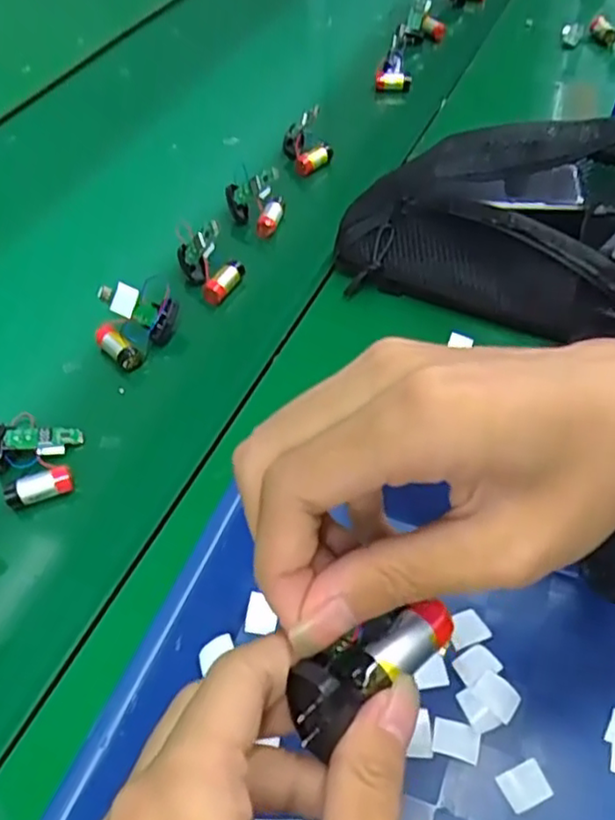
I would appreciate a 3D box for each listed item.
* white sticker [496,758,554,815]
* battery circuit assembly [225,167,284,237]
[{"bbox_3d":[0.091,0.158,0.271,0.019,0.004,0.016,-17,50,-19],"label":"white sticker"},{"bbox_3d":[-0.042,-0.166,0.526,0.044,0.052,0.033,-8,48,-4],"label":"battery circuit assembly"}]

